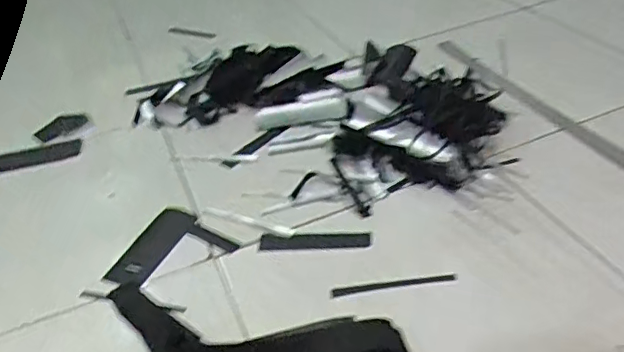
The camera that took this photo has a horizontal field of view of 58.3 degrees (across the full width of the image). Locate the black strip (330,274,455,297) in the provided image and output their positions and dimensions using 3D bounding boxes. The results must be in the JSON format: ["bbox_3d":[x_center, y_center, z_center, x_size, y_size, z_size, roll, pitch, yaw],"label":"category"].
[{"bbox_3d":[0.092,0.124,0.641,0.143,0.005,0.013,-8,38,-1],"label":"black strip"}]

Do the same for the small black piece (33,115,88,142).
[{"bbox_3d":[-0.436,-0.084,0.974,0.091,0.018,0.054,-19,40,-15],"label":"small black piece"}]

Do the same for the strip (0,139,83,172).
[{"bbox_3d":[-0.454,-0.034,0.926,0.140,0.007,0.037,-14,55,-13],"label":"strip"}]

